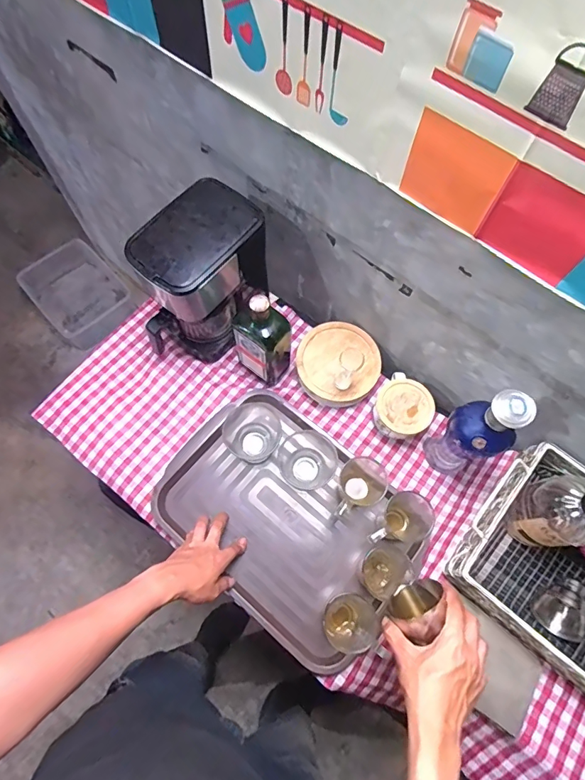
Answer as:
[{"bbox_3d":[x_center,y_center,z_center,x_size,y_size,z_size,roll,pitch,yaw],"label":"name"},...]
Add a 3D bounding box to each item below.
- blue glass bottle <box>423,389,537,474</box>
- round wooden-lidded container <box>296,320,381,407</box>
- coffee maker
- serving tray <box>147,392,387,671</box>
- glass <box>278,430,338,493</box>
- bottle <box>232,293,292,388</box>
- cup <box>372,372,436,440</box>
[{"bbox_3d":[0.277,0.070,0.657,0.076,0.270,0.079,-23,71,-11],"label":"blue glass bottle"},{"bbox_3d":[0.086,-0.049,0.802,0.147,0.059,0.146,1,68,-2],"label":"round wooden-lidded container"},{"bbox_3d":[-0.153,-0.181,0.737,0.135,0.260,0.199,33,71,11],"label":"coffee maker"},{"bbox_3d":[-0.013,0.210,0.726,0.413,0.046,0.298,38,76,12],"label":"serving tray"},{"bbox_3d":[0.024,0.119,0.725,0.086,0.091,0.102,-41,75,-16],"label":"glass"},{"bbox_3d":[-0.053,-0.088,0.732,0.088,0.215,0.065,38,72,12],"label":"bottle"},{"bbox_3d":[0.195,0.035,0.762,0.099,0.064,0.101,1,68,-2],"label":"cup"}]

